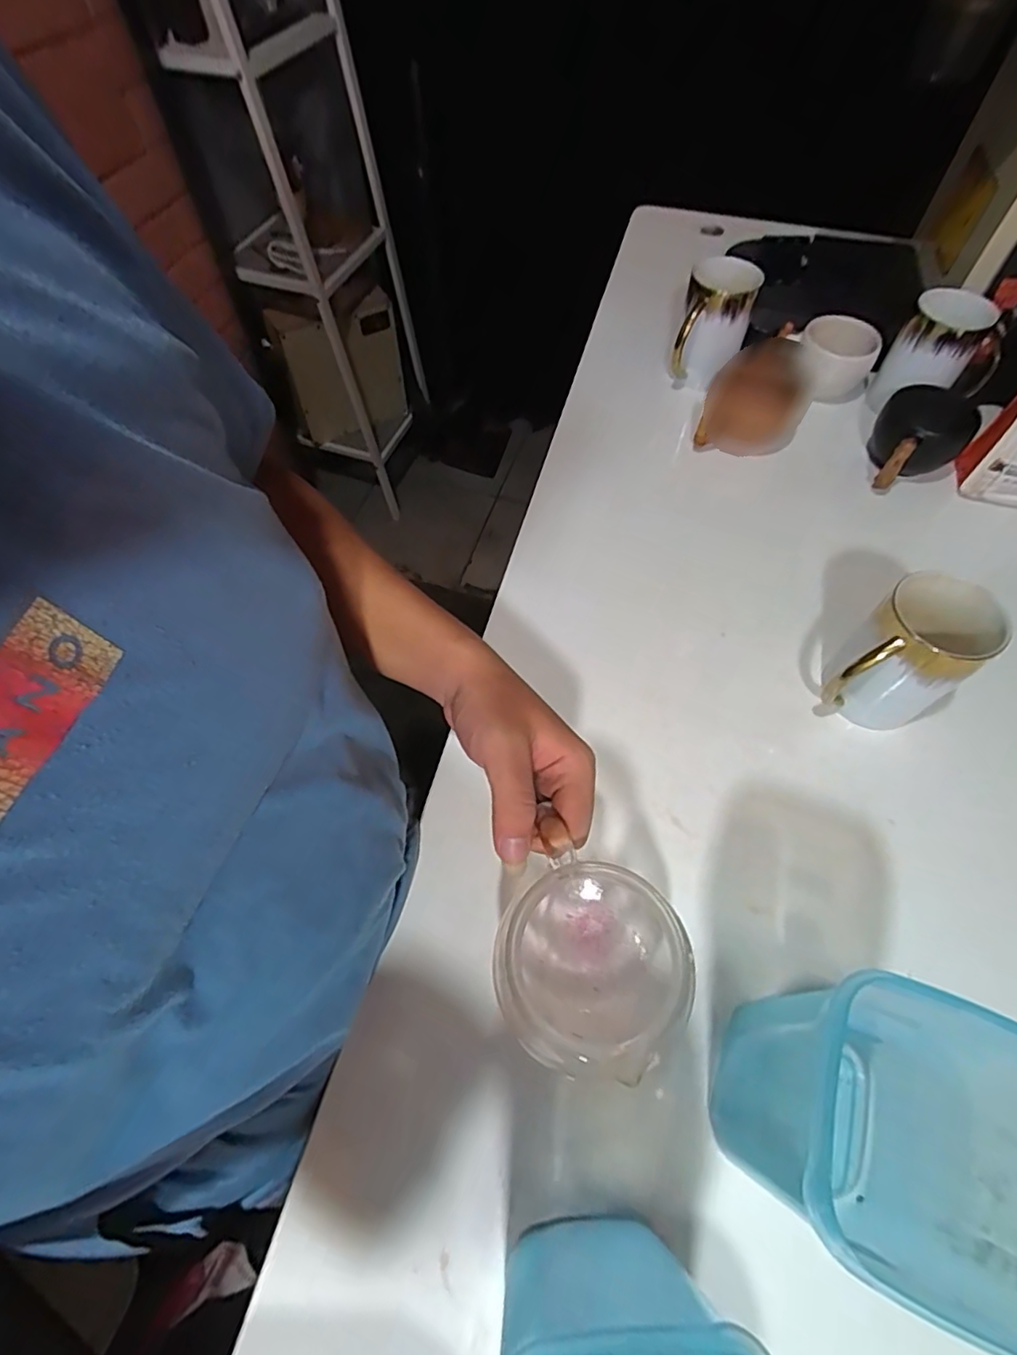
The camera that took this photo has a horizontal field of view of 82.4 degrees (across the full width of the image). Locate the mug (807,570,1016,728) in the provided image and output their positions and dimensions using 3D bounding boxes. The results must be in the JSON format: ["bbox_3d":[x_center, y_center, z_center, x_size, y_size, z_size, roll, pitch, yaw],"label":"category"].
[{"bbox_3d":[0.276,-0.007,0.417,0.086,0.110,0.073,-34,66,-18],"label":"mug"}]

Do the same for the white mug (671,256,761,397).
[{"bbox_3d":[0.222,-0.381,0.634,0.071,0.102,0.081,20,62,11],"label":"white mug"}]

